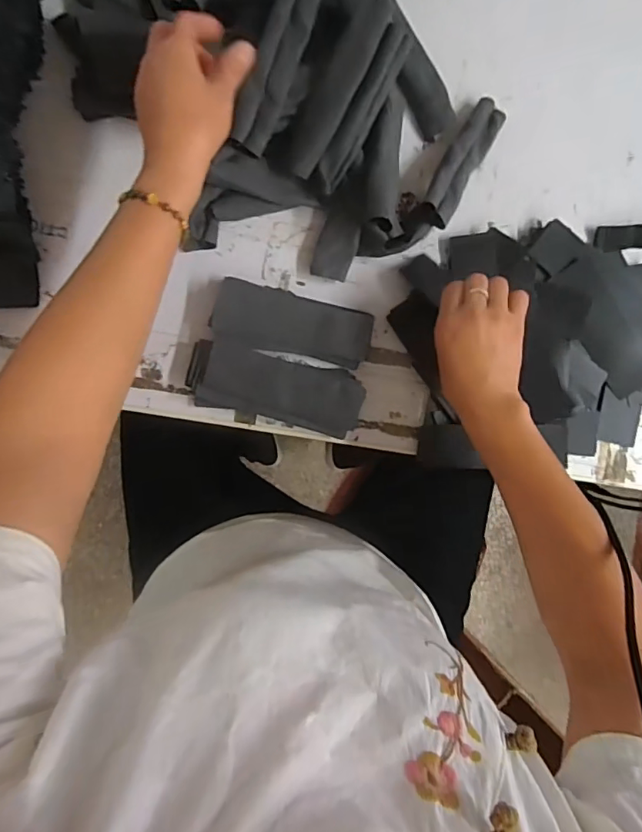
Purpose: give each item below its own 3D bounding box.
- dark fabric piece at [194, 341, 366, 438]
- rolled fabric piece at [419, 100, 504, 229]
[{"bbox_3d":[-0.037,-0.024,0.500,0.152,0.028,0.061,13,90,-5],"label":"dark fabric piece"},{"bbox_3d":[0.140,-0.252,0.516,0.034,0.017,0.152,30,74,-3],"label":"rolled fabric piece"}]

